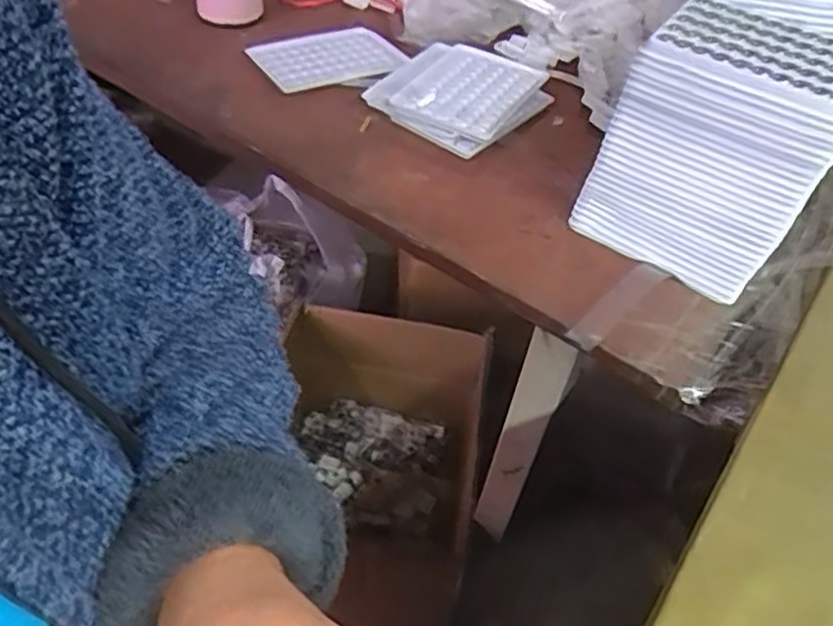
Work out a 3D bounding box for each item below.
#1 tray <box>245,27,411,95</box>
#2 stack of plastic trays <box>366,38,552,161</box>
[{"bbox_3d":[-0.083,-0.238,0.670,0.128,0.015,0.105,-24,54,-26],"label":"tray"},{"bbox_3d":[0.036,-0.192,0.636,0.137,0.029,0.137,20,44,21],"label":"stack of plastic trays"}]

